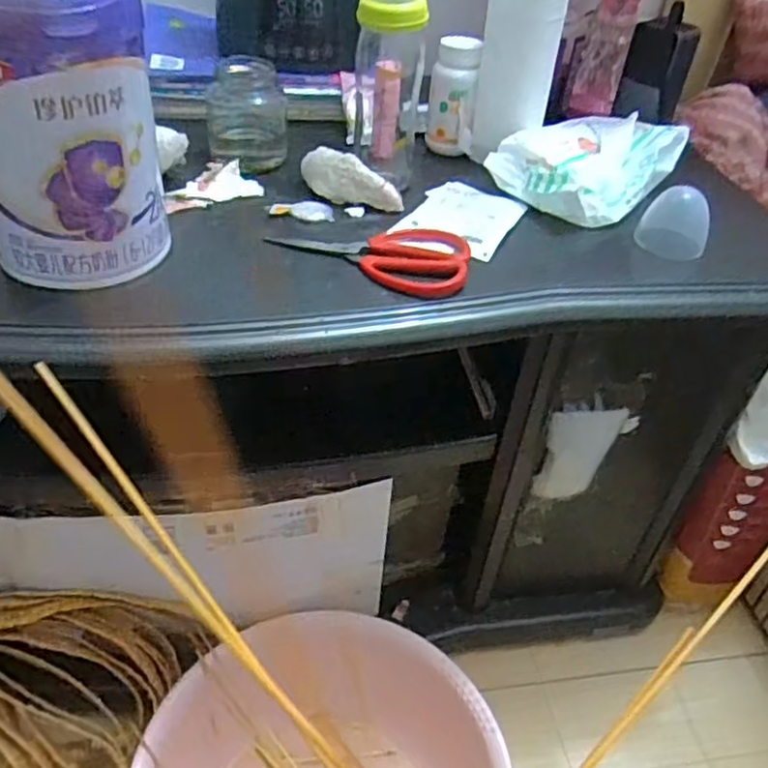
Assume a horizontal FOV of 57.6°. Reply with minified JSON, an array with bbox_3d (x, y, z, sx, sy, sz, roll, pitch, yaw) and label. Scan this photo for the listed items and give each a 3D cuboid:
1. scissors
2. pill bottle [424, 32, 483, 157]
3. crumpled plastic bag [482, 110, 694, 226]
[{"bbox_3d":[-0.011,-0.107,0.562,0.158,0.014,0.078,10,41,5],"label":"scissors"},{"bbox_3d":[0.070,-0.285,0.695,0.045,0.106,0.043,3,41,-4],"label":"pill bottle"},{"bbox_3d":[0.199,-0.215,0.682,0.132,0.047,0.183,31,46,26],"label":"crumpled plastic bag"}]

